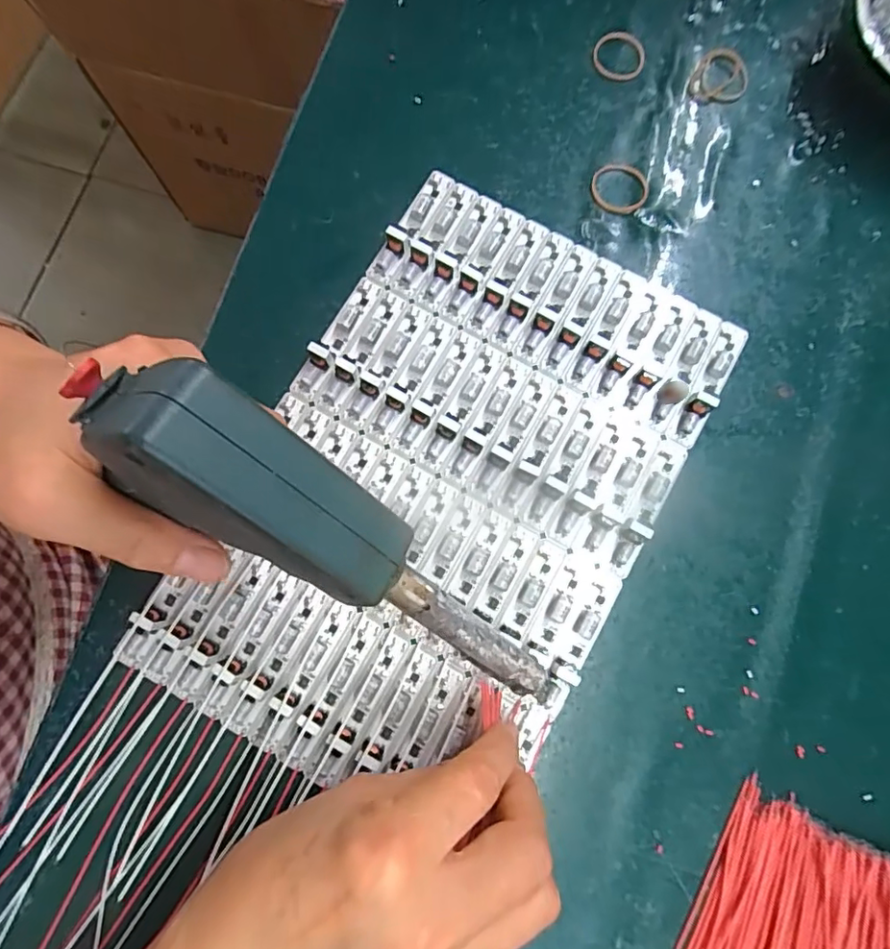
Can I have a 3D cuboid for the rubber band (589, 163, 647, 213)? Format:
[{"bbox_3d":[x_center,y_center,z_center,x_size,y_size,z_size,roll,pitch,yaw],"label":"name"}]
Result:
[{"bbox_3d":[0.097,-0.160,0.301,0.031,0.004,0.029,0,79,0],"label":"rubber band"}]

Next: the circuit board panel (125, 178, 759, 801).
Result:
[{"bbox_3d":[0.003,0.004,0.266,0.188,0.013,0.293,29,81,5],"label":"circuit board panel"}]

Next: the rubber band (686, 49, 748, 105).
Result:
[{"bbox_3d":[0.162,-0.233,0.318,0.032,0.004,0.042,22,80,4],"label":"rubber band"}]

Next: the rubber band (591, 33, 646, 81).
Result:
[{"bbox_3d":[0.102,-0.246,0.317,0.030,0.004,0.031,19,80,3],"label":"rubber band"}]

